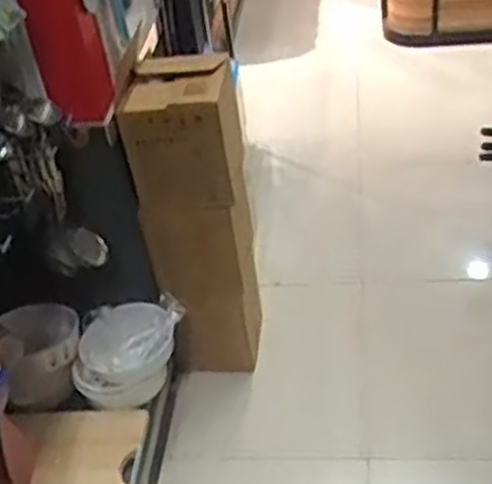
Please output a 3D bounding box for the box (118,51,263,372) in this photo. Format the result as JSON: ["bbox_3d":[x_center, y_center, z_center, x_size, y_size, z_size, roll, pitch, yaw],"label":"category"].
[{"bbox_3d":[-0.100,-0.042,1.764,0.234,0.700,0.219,-8,39,0],"label":"box"}]

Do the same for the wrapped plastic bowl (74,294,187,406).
[{"bbox_3d":[-0.254,0.248,1.745,0.258,0.156,0.163,-16,39,-11],"label":"wrapped plastic bowl"}]

